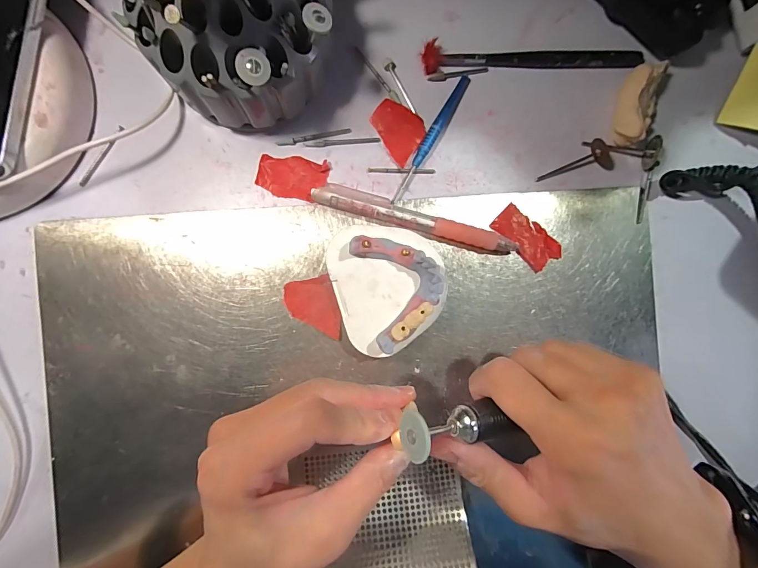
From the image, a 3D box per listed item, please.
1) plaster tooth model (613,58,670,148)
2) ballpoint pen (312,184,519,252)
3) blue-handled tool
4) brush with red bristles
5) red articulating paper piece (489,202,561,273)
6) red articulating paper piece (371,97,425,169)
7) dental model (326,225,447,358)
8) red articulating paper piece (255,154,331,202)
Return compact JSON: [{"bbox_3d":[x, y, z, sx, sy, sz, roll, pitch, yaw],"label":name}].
[{"bbox_3d":[0.172,-0.117,0.235,0.024,0.022,0.056,12,90,-5],"label":"plaster tooth model"},{"bbox_3d":[0.023,-0.042,0.229,0.130,0.013,0.015,15,89,-5],"label":"ballpoint pen"},{"bbox_3d":[0.035,-0.096,0.233,0.009,0.006,0.096,31,88,-4],"label":"blue-handled tool"},{"bbox_3d":[0.102,-0.150,0.236,0.147,0.009,0.017,-3,91,-5],"label":"brush with red bristles"},{"bbox_3d":[0.099,-0.031,0.236,0.047,0.004,0.024,44,87,-4],"label":"red articulating paper piece"},{"bbox_3d":[0.012,-0.101,0.232,0.037,0.004,0.031,40,88,-4],"label":"red articulating paper piece"},{"bbox_3d":[0.007,0.001,0.215,0.065,0.031,0.076,-13,92,-4],"label":"dental model"},{"bbox_3d":[-0.055,-0.069,0.227,0.043,0.005,0.027,8,90,-5],"label":"red articulating paper piece"}]

